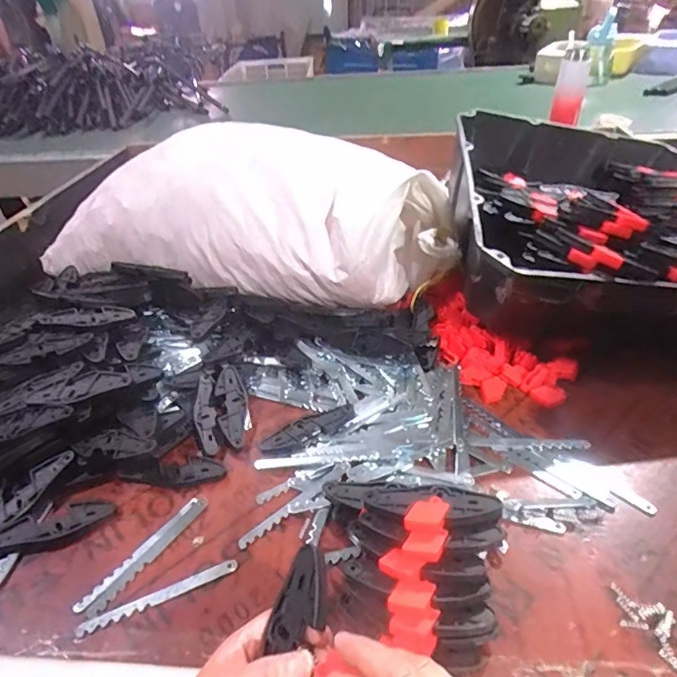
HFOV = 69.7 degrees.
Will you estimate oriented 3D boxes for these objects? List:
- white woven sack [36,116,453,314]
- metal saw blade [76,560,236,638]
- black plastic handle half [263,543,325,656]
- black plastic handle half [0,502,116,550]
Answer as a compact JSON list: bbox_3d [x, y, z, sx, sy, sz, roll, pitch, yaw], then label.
[{"bbox_3d":[-0.154,-0.203,0.835,0.673,0.221,0.300,1,37,6],"label":"white woven sack"},{"bbox_3d":[-0.173,0.249,0.470,0.150,0.005,0.013,-17,39,-17],"label":"metal saw blade"},{"bbox_3d":[-0.032,0.200,0.314,0.038,0.020,0.124,4,55,11],"label":"black plastic handle half"},{"bbox_3d":[-0.313,0.206,0.530,0.126,0.013,0.039,-15,38,-14],"label":"black plastic handle half"}]

